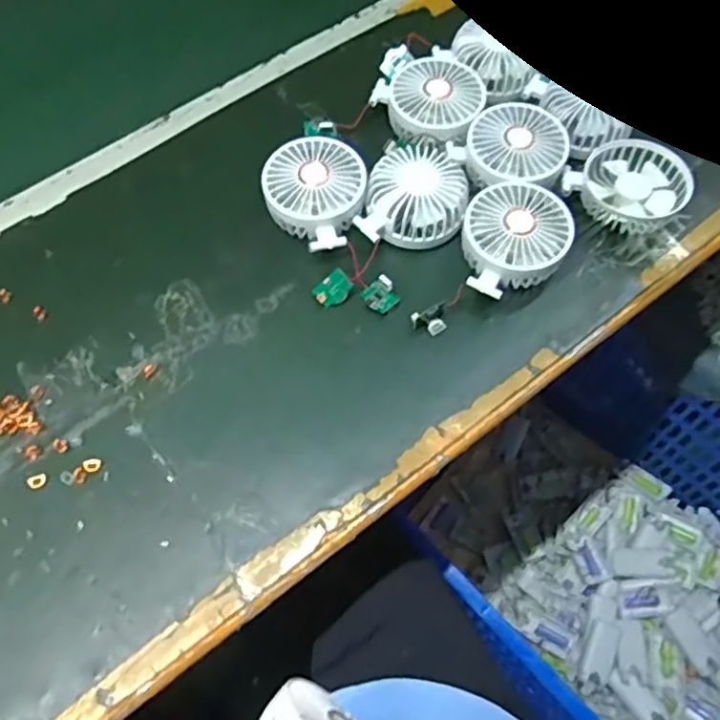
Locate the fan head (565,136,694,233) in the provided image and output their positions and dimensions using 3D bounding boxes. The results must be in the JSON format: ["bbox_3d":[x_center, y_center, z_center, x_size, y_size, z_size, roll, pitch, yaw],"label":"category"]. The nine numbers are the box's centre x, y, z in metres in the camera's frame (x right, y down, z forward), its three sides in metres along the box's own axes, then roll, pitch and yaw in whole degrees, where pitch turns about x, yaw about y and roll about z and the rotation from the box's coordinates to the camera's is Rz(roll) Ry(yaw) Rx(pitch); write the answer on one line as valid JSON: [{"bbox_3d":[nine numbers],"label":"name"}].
[{"bbox_3d":[0.239,-0.152,0.575,0.088,0.032,0.091,-1,64,2],"label":"fan head"}]

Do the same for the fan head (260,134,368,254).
[{"bbox_3d":[-0.036,-0.147,0.571,0.098,0.041,0.095,32,69,16],"label":"fan head"}]

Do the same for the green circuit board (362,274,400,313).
[{"bbox_3d":[0.018,-0.055,0.551,0.026,0.009,0.027,-41,81,1],"label":"green circuit board"}]

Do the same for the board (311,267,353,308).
[{"bbox_3d":[-0.022,-0.060,0.548,0.031,0.004,0.024,-43,87,5],"label":"board"}]

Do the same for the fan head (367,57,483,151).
[{"bbox_3d":[0.069,-0.238,0.609,0.090,0.040,0.093,-1,64,2],"label":"fan head"}]

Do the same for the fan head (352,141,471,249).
[{"bbox_3d":[0.052,-0.143,0.569,0.084,0.042,0.103,18,66,10],"label":"fan head"}]

